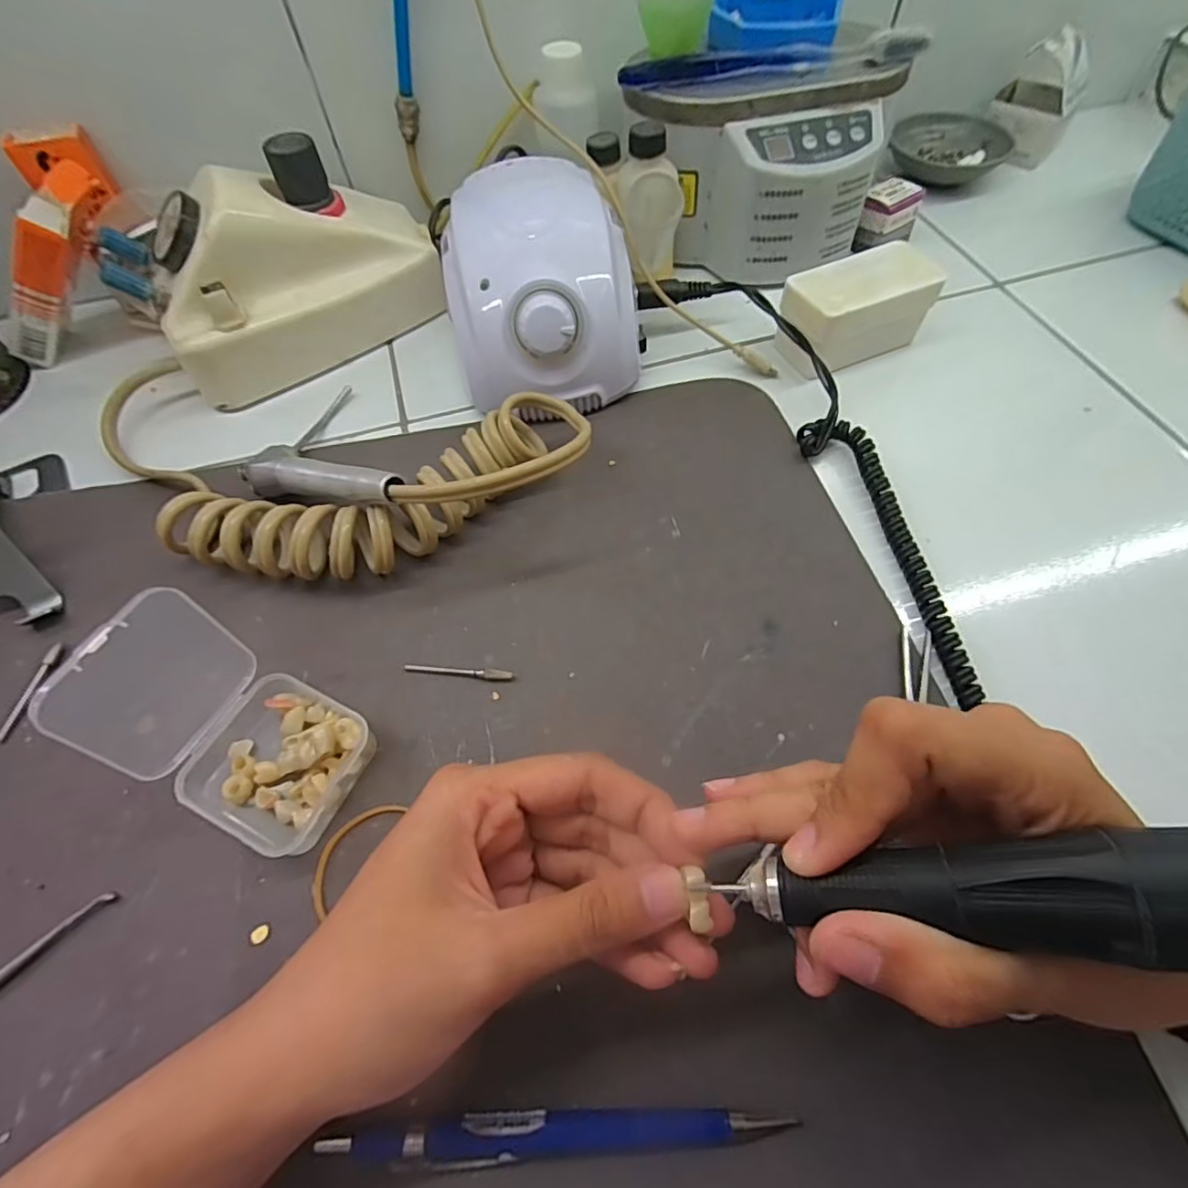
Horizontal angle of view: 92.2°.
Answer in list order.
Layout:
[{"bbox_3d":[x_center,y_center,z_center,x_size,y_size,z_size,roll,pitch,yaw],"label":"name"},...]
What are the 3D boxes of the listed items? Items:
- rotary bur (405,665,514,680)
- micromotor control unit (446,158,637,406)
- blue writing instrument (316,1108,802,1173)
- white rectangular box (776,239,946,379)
[{"bbox_3d":[-0.059,0.034,0.249,0.047,0.004,0.004,3,60,4],"label":"rotary bur"},{"bbox_3d":[-0.028,-0.171,0.324,0.103,0.075,0.140,-9,60,-4],"label":"micromotor control unit"},{"bbox_3d":[-0.010,0.160,0.170,0.134,0.009,0.013,-5,60,-2],"label":"blue writing instrument"},{"bbox_3d":[0.152,-0.166,0.335,0.083,0.041,0.046,-23,62,-11],"label":"white rectangular box"}]

